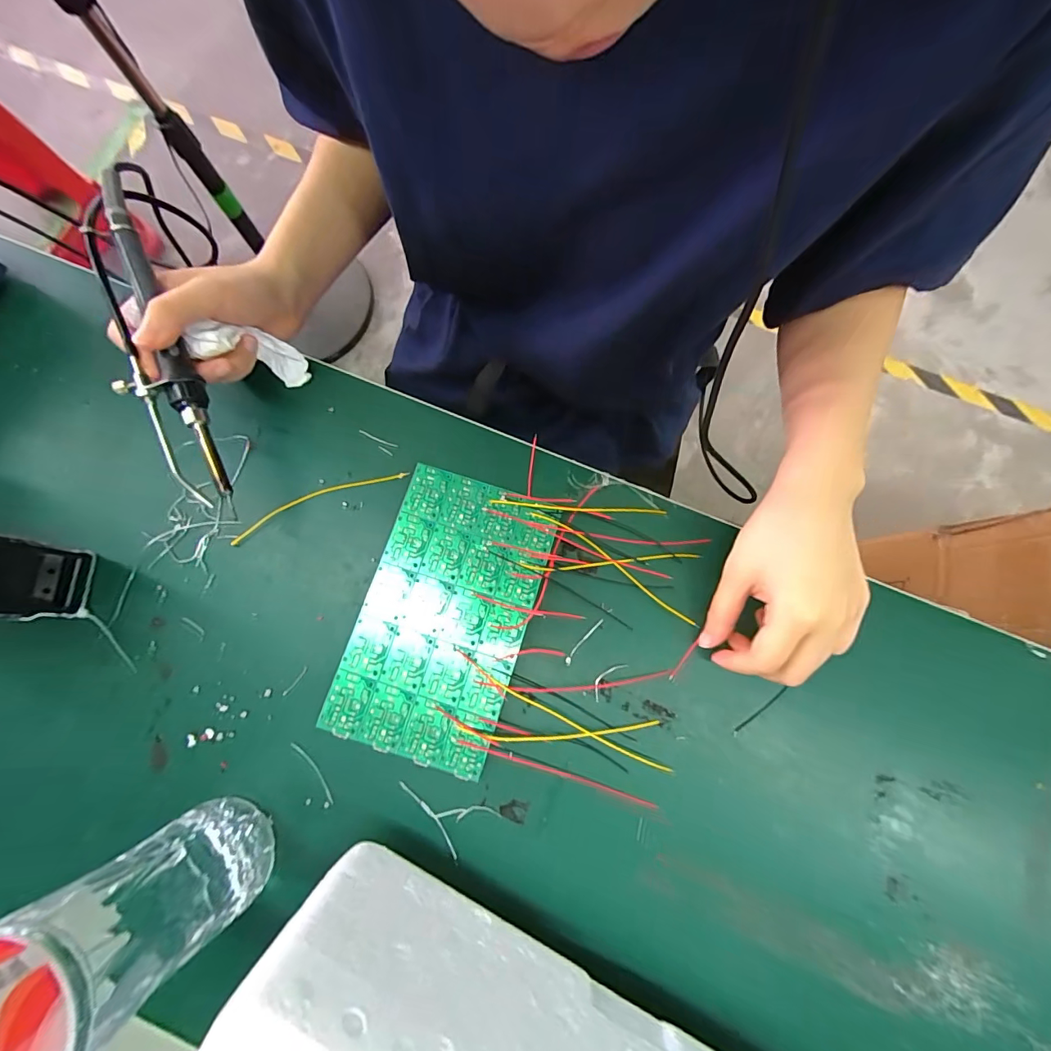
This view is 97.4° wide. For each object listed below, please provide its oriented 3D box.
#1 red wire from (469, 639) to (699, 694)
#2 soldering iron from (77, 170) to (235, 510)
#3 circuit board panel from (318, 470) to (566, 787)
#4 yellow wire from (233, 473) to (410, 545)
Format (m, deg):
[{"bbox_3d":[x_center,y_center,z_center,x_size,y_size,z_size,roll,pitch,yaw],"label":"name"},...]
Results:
[{"bbox_3d":[0.041,0.095,0.295,0.143,0.010,0.020,-5,78,-8],"label":"red wire"},{"bbox_3d":[-0.220,-0.108,0.266,0.031,0.019,0.196,-18,91,-4],"label":"soldering iron"},{"bbox_3d":[-0.051,0.056,0.299,0.102,0.014,0.172,17,78,3],"label":"circuit board panel"},{"bbox_3d":[-0.143,-0.017,0.321,0.125,0.004,0.015,-24,85,-7],"label":"yellow wire"}]

